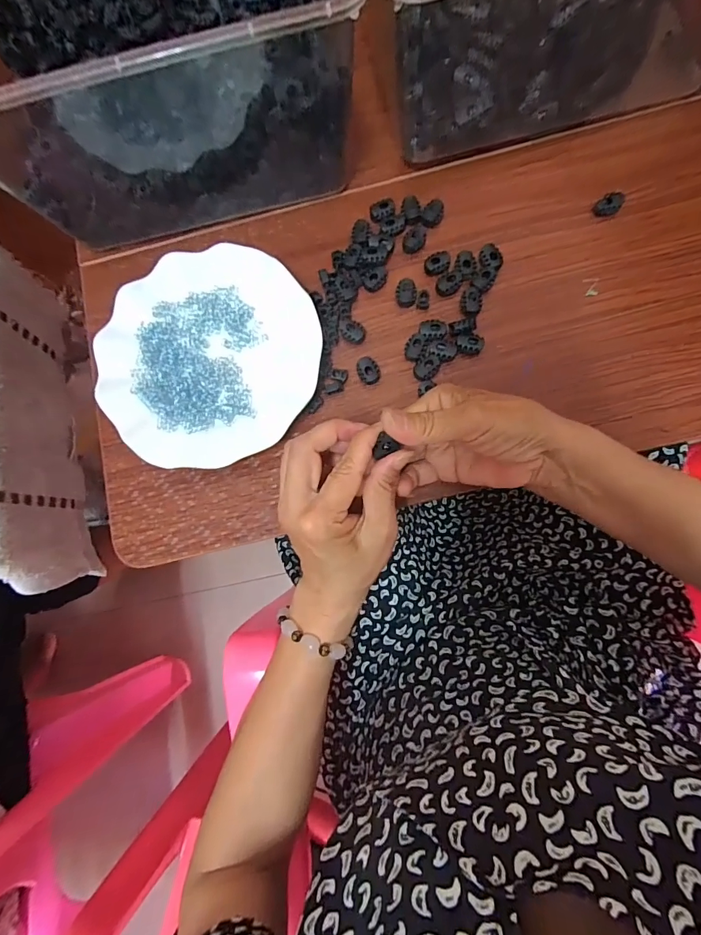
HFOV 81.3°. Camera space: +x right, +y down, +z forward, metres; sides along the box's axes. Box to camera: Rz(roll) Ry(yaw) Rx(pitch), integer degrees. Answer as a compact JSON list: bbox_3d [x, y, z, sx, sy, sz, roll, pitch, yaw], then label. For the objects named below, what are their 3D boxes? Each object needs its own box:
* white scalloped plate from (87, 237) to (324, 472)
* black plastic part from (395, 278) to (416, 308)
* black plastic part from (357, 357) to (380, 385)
[{"bbox_3d":[-0.116,-0.093,0.338,0.178,0.027,0.179,0,81,3],"label":"white scalloped plate"},{"bbox_3d":[0.047,-0.148,0.346,0.017,0.010,0.022,-1,81,3],"label":"black plastic part"},{"bbox_3d":[0.015,-0.080,0.340,0.017,0.010,0.023,-20,81,0],"label":"black plastic part"}]

